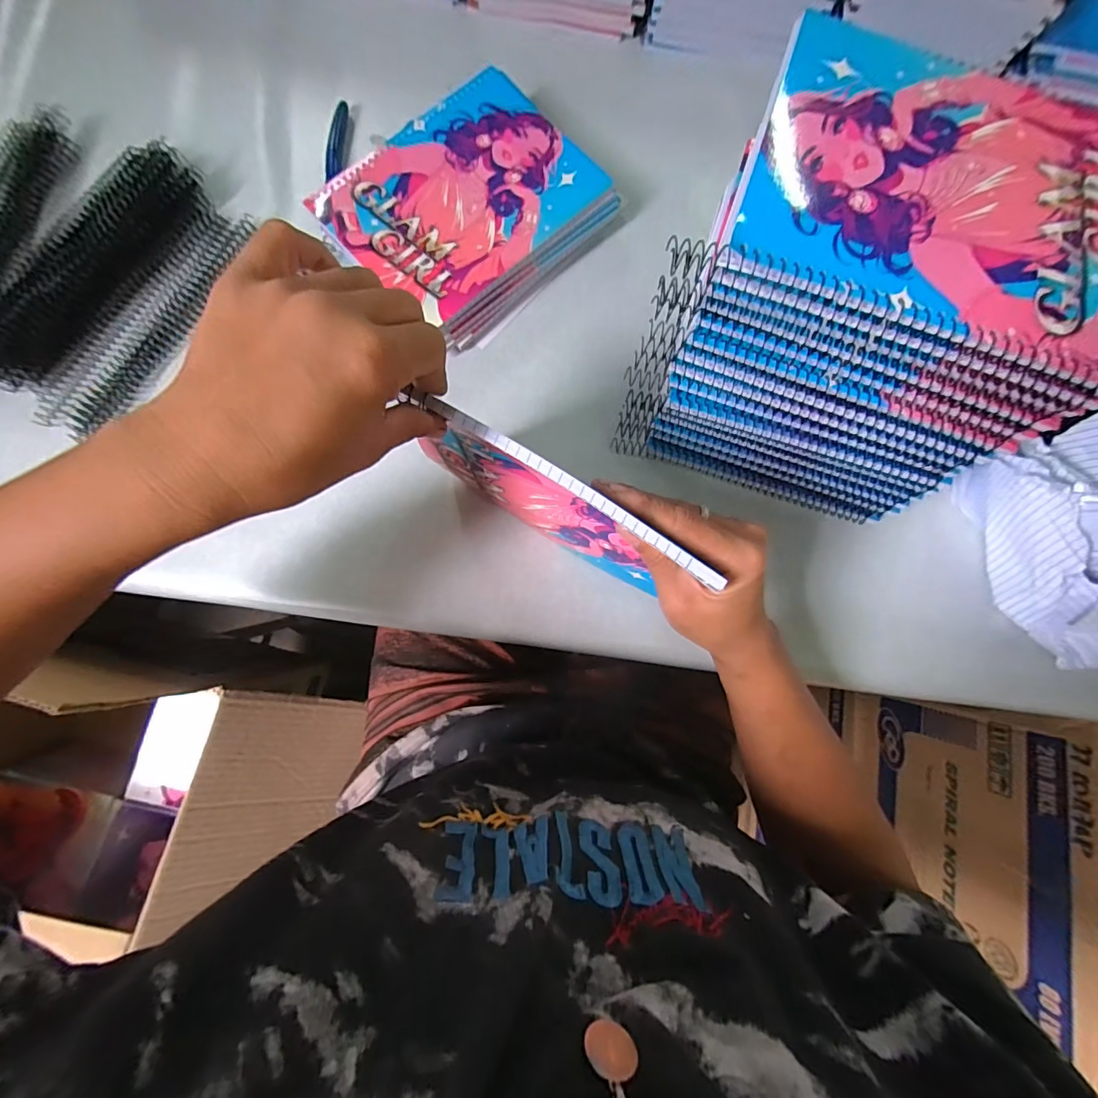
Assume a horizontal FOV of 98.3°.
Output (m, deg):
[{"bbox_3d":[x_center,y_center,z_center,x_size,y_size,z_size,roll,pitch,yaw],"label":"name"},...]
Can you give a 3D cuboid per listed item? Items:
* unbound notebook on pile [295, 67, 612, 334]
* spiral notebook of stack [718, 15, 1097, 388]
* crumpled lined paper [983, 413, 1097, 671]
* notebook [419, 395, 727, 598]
[{"bbox_3d":[-0.068,-0.280,0.377,0.193,0.008,0.145,-43,86,-9],"label":"unbound notebook on pile"},{"bbox_3d":[0.197,-0.172,0.226,0.194,0.012,0.149,20,81,-1],"label":"spiral notebook of stack"},{"bbox_3d":[0.392,0.001,0.342,0.078,0.111,0.186,-10,82,-6],"label":"crumpled lined paper"},{"bbox_3d":[-0.001,-0.025,0.305,0.177,0.146,0.010,31,81,1],"label":"notebook"}]

